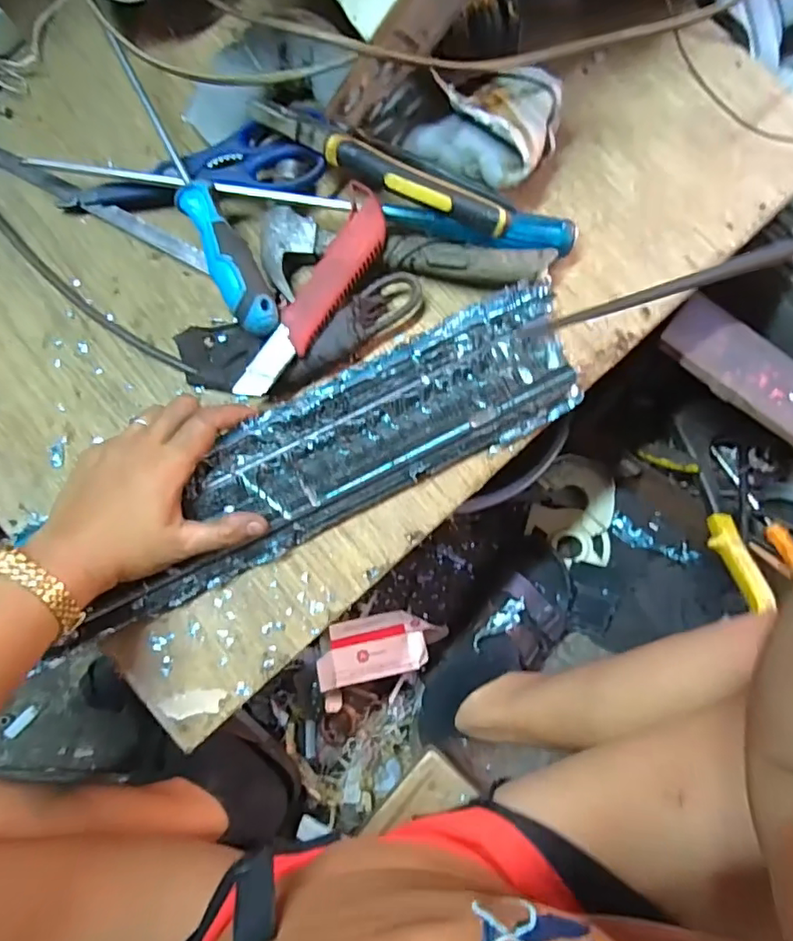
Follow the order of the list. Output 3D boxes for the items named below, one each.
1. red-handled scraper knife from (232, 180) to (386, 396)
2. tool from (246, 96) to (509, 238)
[{"bbox_3d":[-0.052,-0.117,0.383,0.035,0.017,0.161,29,86,4],"label":"red-handled scraper knife"},{"bbox_3d":[-0.016,-0.204,0.382,0.192,0.023,0.023,29,86,4],"label":"tool"}]

